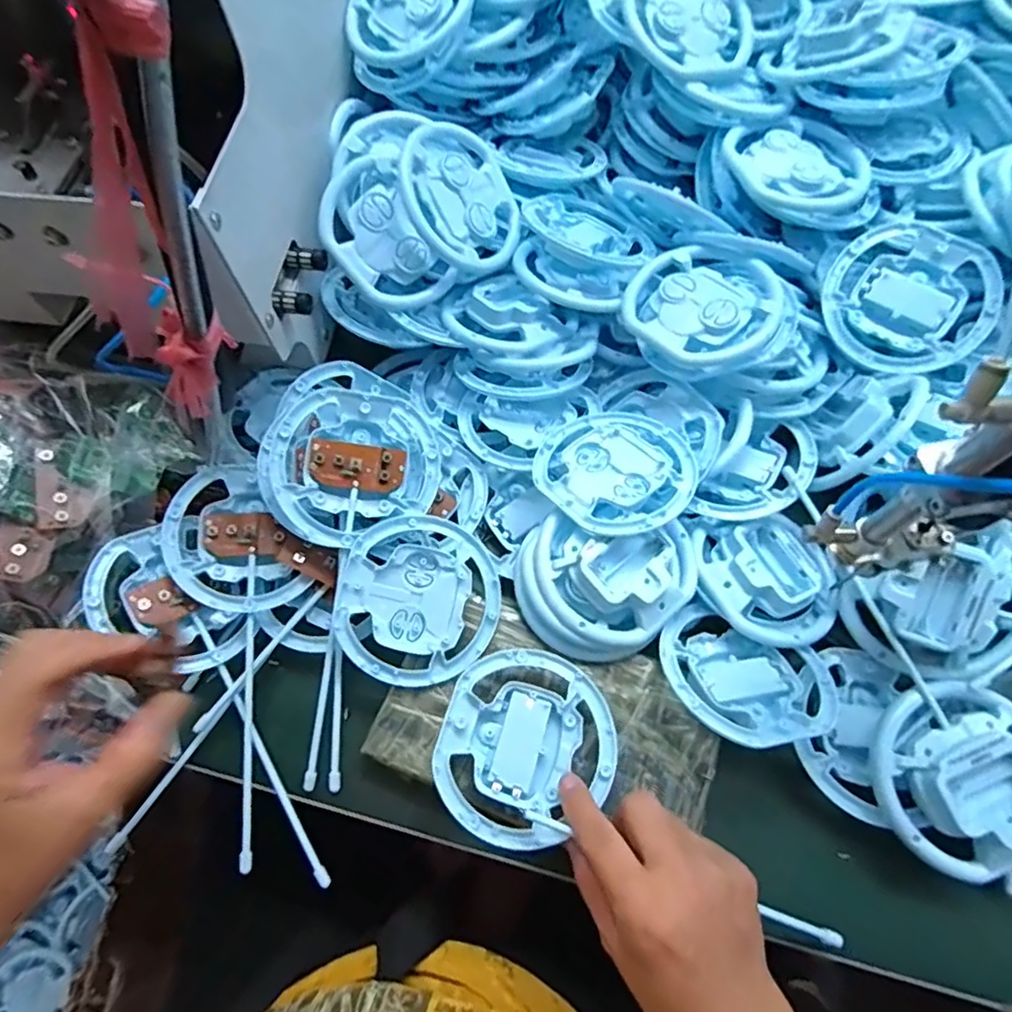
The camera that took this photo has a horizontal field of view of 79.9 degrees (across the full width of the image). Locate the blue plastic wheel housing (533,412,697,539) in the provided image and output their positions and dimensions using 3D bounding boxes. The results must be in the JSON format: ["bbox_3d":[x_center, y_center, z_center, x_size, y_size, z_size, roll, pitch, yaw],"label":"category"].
[{"bbox_3d":[0.071,-0.026,0.399,0.101,0.022,0.097,-1,67,2],"label":"blue plastic wheel housing"}]

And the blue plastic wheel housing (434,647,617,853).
[{"bbox_3d":[0.013,0.141,0.356,0.098,0.016,0.104,-1,67,2],"label":"blue plastic wheel housing"}]

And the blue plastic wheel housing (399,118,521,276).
[{"bbox_3d":[-0.031,-0.227,0.445,0.101,0.014,0.092,1,89,-35],"label":"blue plastic wheel housing"}]

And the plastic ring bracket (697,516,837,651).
[{"bbox_3d":[0.172,0.049,0.399,0.087,0.024,0.084,-1,67,2],"label":"plastic ring bracket"}]

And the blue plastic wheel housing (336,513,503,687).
[{"bbox_3d":[-0.056,0.060,0.387,0.103,0.010,0.103,1,81,-8],"label":"blue plastic wheel housing"}]

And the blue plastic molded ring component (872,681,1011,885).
[{"bbox_3d":[0.266,0.155,0.347,0.104,0.036,0.098,-1,67,2],"label":"blue plastic molded ring component"}]

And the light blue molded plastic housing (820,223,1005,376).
[{"bbox_3d":[0.277,-0.141,0.421,0.105,0.022,0.099,27,95,11],"label":"light blue molded plastic housing"}]

